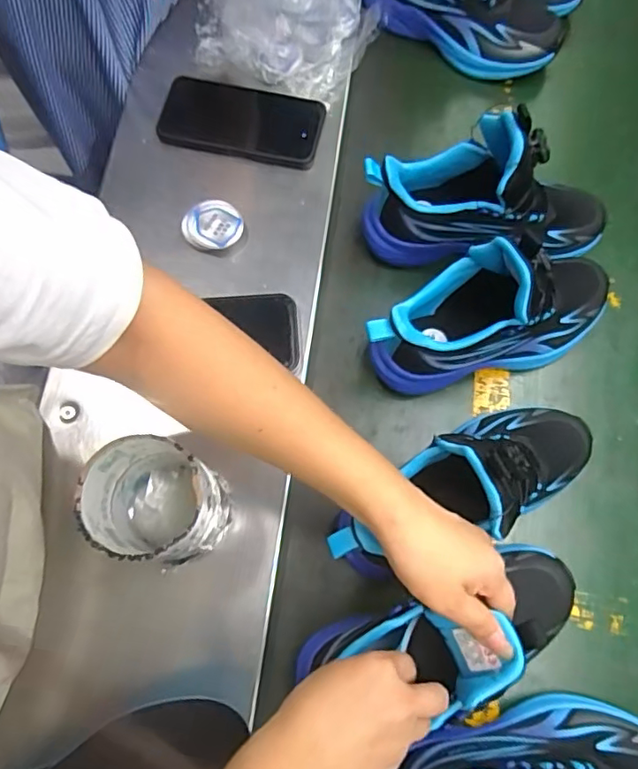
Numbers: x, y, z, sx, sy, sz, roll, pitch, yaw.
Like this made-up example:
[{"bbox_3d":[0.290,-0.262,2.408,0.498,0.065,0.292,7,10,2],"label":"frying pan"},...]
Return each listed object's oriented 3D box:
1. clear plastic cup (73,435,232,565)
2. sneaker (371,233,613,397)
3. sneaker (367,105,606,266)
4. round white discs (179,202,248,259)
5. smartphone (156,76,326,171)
[{"bbox_3d":[-0.118,0.092,0.425,0.086,0.129,0.074,28,75,6],"label":"clear plastic cup"},{"bbox_3d":[0.154,-0.060,0.482,0.231,0.135,0.088,-14,75,-6],"label":"sneaker"},{"bbox_3d":[0.157,-0.164,0.508,0.233,0.144,0.089,1,74,-2],"label":"sneaker"},{"bbox_3d":[-0.102,-0.153,0.543,0.061,0.016,0.053,10,74,1],"label":"round white discs"},{"bbox_3d":[-0.081,-0.275,0.577,0.168,0.009,0.084,14,74,7],"label":"smartphone"}]

